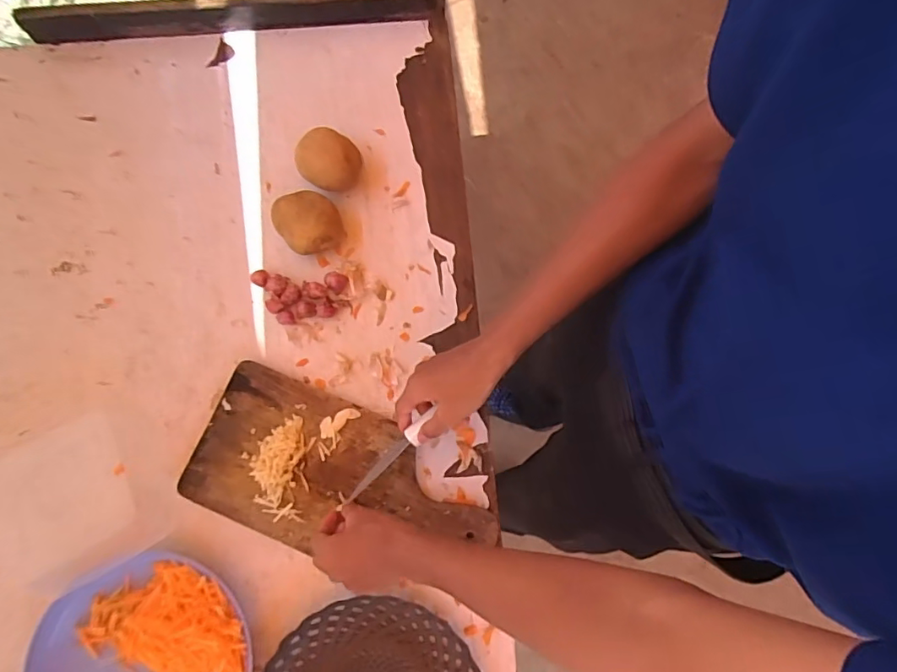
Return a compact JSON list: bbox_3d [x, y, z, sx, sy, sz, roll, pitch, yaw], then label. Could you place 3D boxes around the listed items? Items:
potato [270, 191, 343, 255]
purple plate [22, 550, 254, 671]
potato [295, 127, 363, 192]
[{"bbox_3d":[-0.165,-0.134,0.630,0.069,0.053,0.077,-34,82,-6],"label":"potato"},{"bbox_3d":[-0.314,0.343,0.546,0.211,0.039,0.209,0,80,-1],"label":"purple plate"},{"bbox_3d":[-0.143,-0.210,0.644,0.066,0.060,0.062,0,80,-1],"label":"potato"}]

